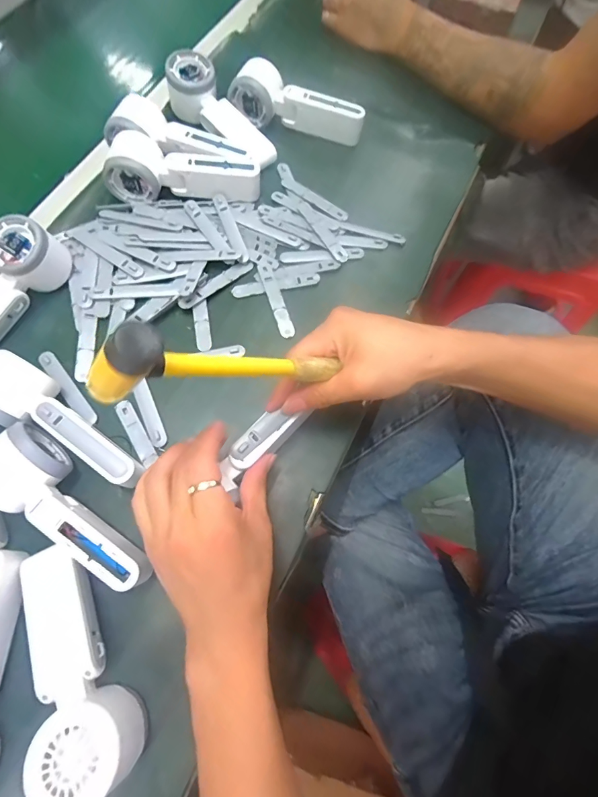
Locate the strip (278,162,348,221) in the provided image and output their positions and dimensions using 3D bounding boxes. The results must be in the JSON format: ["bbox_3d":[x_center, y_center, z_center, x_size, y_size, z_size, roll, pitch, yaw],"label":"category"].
[{"bbox_3d":[0.012,-0.248,0.468,0.115,0.006,0.025,43,74,14],"label":"strip"}]

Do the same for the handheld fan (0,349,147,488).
[{"bbox_3d":[-0.200,0.024,0.335,0.165,0.051,0.052,30,71,10],"label":"handheld fan"}]

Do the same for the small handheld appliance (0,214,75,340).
[{"bbox_3d":[-0.298,-0.104,0.378,0.049,0.059,0.164,29,71,9],"label":"small handheld appliance"}]

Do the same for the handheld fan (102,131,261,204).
[{"bbox_3d":[-0.130,-0.258,0.438,0.169,0.046,0.059,2,69,0],"label":"handheld fan"}]

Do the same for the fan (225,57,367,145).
[{"bbox_3d":[-0.001,-0.369,0.492,0.166,0.054,0.047,16,70,5],"label":"fan"}]

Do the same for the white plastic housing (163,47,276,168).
[{"bbox_3d":[-0.092,-0.346,0.474,0.052,0.057,0.169,-42,76,-15],"label":"white plastic housing"}]

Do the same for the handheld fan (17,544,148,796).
[{"bbox_3d":[-0.167,0.193,0.284,0.059,0.042,0.171,-31,60,-12],"label":"handheld fan"}]

